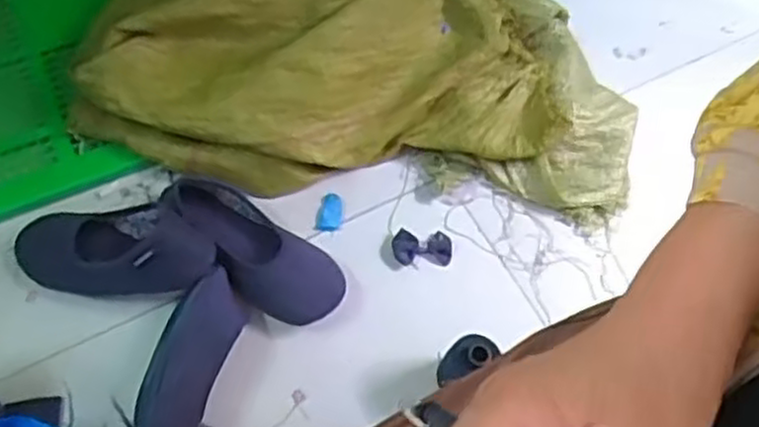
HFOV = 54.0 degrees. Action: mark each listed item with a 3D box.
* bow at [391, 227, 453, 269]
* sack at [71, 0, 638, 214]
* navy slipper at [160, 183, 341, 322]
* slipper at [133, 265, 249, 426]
[{"bbox_3d":[0.052,0.043,0.918,0.073,0.009,0.047,7,61,2],"label":"bow"},{"bbox_3d":[-0.017,-0.261,0.985,0.685,0.178,0.458,4,61,1],"label":"sack"},{"bbox_3d":[-0.142,0.038,0.870,0.232,0.067,0.100,39,67,19],"label":"navy slipper"},{"bbox_3d":[-0.200,0.166,0.795,0.065,0.070,0.225,16,62,7],"label":"slipper"}]

